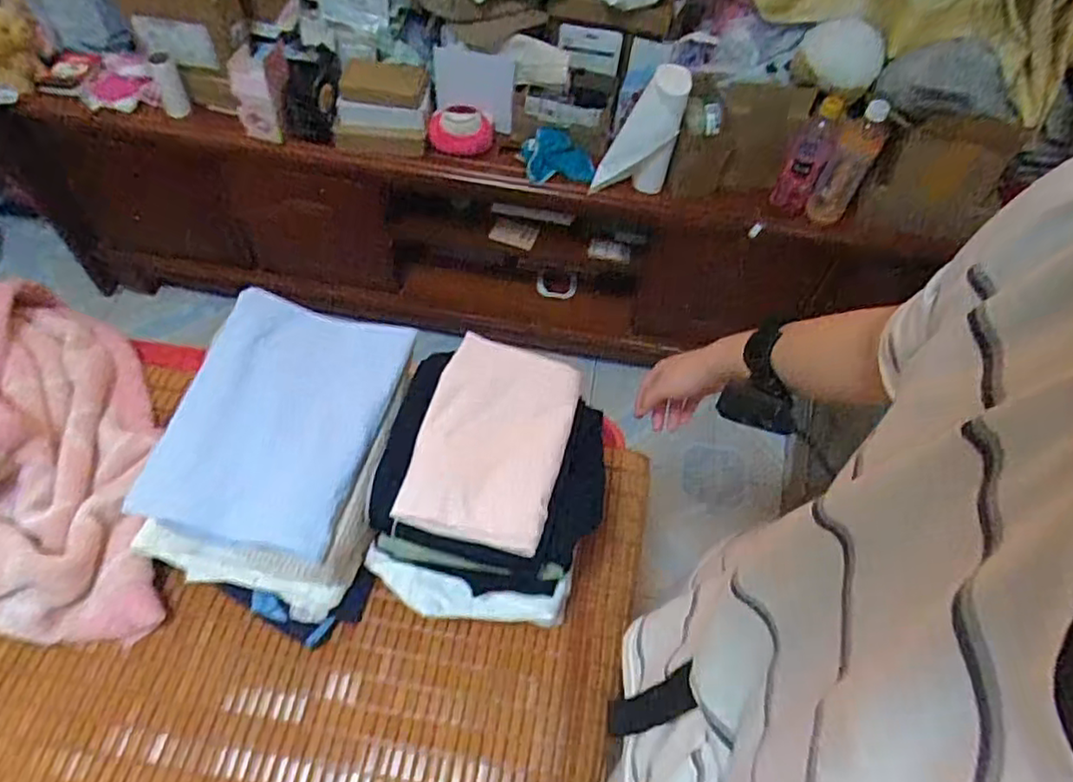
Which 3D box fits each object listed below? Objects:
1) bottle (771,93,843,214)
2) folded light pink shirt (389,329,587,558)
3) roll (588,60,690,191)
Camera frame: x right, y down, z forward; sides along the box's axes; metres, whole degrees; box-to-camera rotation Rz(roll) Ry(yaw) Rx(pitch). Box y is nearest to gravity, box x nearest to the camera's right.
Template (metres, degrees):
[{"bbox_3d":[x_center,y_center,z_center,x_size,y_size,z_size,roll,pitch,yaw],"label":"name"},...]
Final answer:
[{"bbox_3d":[0.438,-0.378,1.098,0.064,0.191,0.051,27,59,13],"label":"bottle"},{"bbox_3d":[-0.049,0.046,0.741,0.161,0.036,0.236,14,57,5],"label":"folded light pink shirt"},{"bbox_3d":[0.175,-0.412,1.103,0.128,0.205,0.065,-24,62,-19],"label":"roll"}]

